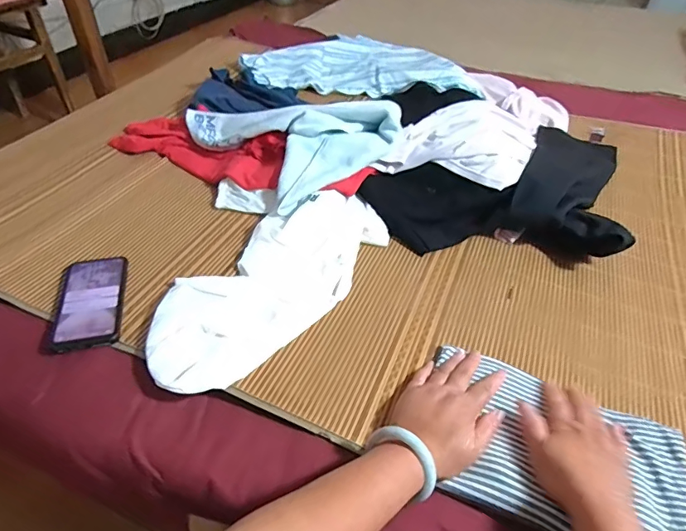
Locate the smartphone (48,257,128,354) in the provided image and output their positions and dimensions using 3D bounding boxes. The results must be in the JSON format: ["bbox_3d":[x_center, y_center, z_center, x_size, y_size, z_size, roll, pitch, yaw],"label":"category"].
[{"bbox_3d":[-0.333,0.046,0.614,0.079,0.014,0.160,-4,42,-15],"label":"smartphone"}]

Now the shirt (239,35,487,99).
[{"bbox_3d":[0.036,-0.521,1.217,0.582,0.063,0.367,0,43,-3],"label":"shirt"}]

